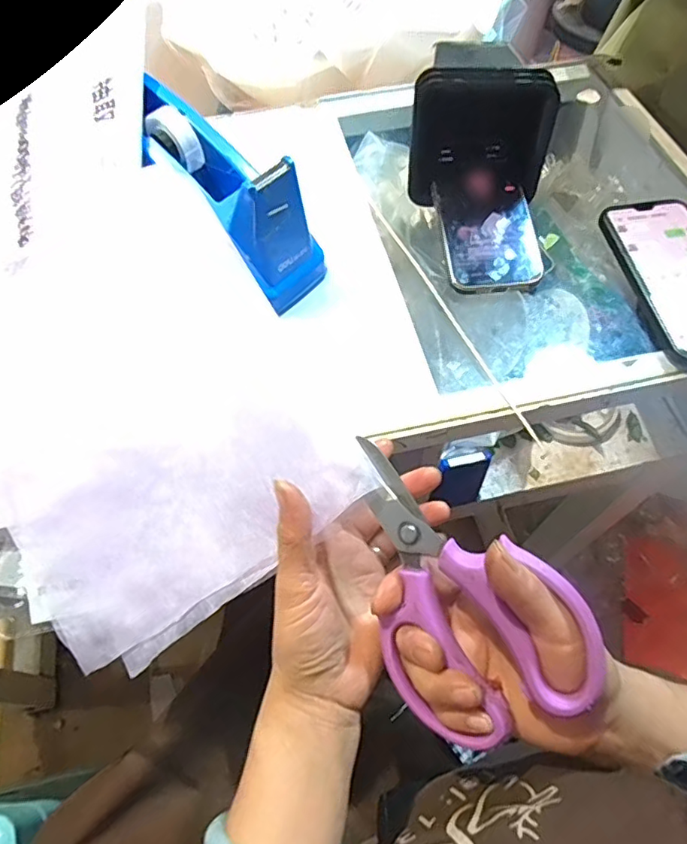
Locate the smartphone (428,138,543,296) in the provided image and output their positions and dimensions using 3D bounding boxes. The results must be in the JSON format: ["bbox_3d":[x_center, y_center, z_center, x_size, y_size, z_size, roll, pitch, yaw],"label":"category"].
[{"bbox_3d":[0.114,-0.170,0.451,0.075,0.008,0.146,-7,68,-1],"label":"smartphone"}]

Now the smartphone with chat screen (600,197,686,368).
[{"bbox_3d":[0.262,-0.113,0.427,0.082,0.015,0.161,-5,62,-2],"label":"smartphone with chat screen"}]

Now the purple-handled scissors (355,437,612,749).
[{"bbox_3d":[0.046,0.090,0.273,0.148,0.013,0.100,37,104,18],"label":"purple-handled scissors"}]

